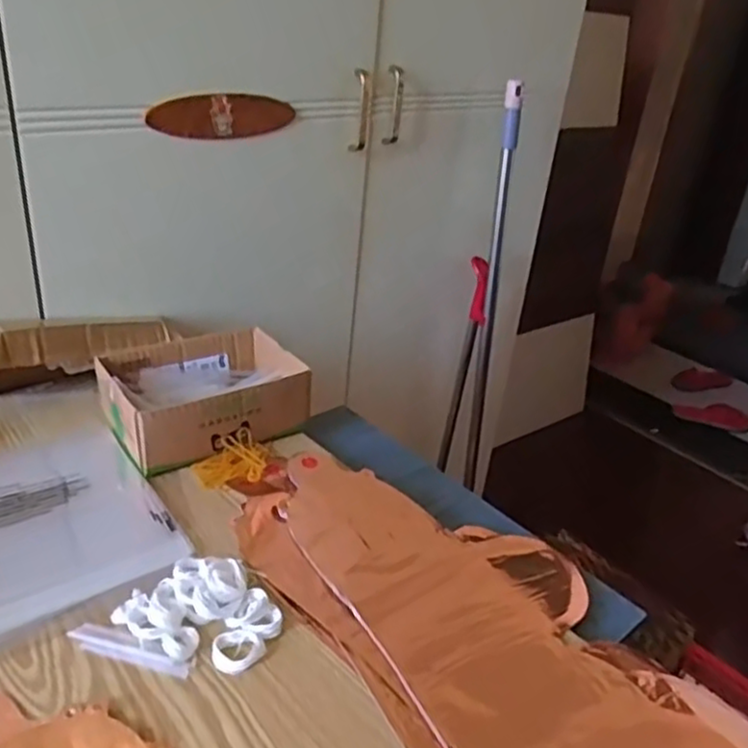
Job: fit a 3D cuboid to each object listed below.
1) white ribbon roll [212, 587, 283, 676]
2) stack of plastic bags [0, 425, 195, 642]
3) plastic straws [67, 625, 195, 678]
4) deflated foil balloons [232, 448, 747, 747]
[{"bbox_3d":[-0.089,0.183,0.500,0.035,0.014,0.061,15,30,16],"label":"white ribbon roll"},{"bbox_3d":[-0.289,0.117,0.581,0.204,0.013,0.227,-16,35,-35],"label":"stack of plastic bags"},{"bbox_3d":[-0.166,0.188,0.480,0.088,0.006,0.017,13,29,12],"label":"plastic straws"},{"bbox_3d":[0.076,0.183,0.523,0.211,0.016,0.418,-17,35,-35],"label":"deflated foil balloons"}]

